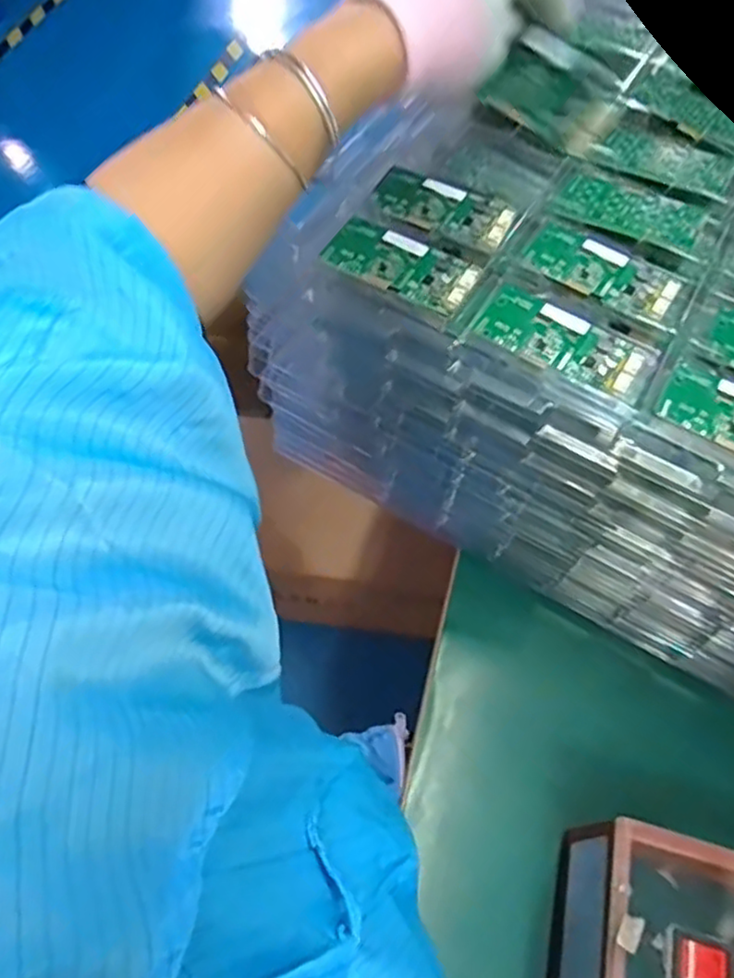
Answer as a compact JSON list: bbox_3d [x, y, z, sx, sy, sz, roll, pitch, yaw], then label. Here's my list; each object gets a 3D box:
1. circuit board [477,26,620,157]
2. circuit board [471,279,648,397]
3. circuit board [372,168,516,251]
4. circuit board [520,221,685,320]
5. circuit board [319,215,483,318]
[{"bbox_3d":[0.115,-0.239,0.403,0.075,0.046,0.011,26,41,-10],"label":"circuit board"},{"bbox_3d":[0.114,-0.089,0.390,0.094,0.007,0.047,29,62,12],"label":"circuit board"},{"bbox_3d":[0.052,-0.189,0.441,0.091,0.006,0.048,22,61,9],"label":"circuit board"},{"bbox_3d":[0.150,-0.140,0.420,0.093,0.007,0.046,29,62,12],"label":"circuit board"},{"bbox_3d":[0.023,-0.142,0.412,0.094,0.008,0.047,26,61,11],"label":"circuit board"}]

